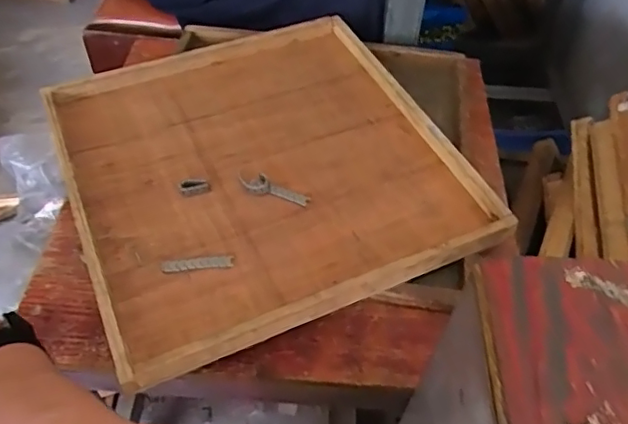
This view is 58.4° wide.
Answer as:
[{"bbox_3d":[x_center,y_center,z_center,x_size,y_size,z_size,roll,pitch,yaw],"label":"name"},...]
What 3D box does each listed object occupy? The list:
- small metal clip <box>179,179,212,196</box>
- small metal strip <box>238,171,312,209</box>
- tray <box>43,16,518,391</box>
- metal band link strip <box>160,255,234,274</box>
[{"bbox_3d":[-0.127,-0.027,0.601,0.032,0.014,0.014,-10,52,-7],"label":"small metal clip"},{"bbox_3d":[-0.045,-0.025,0.594,0.084,0.011,0.020,18,54,14],"label":"small metal strip"},{"bbox_3d":[-0.058,-0.057,0.625,0.392,0.029,0.408,-20,54,-15],"label":"tray"},{"bbox_3d":[-0.111,0.049,0.535,0.066,0.004,0.013,-9,52,-6],"label":"metal band link strip"}]

